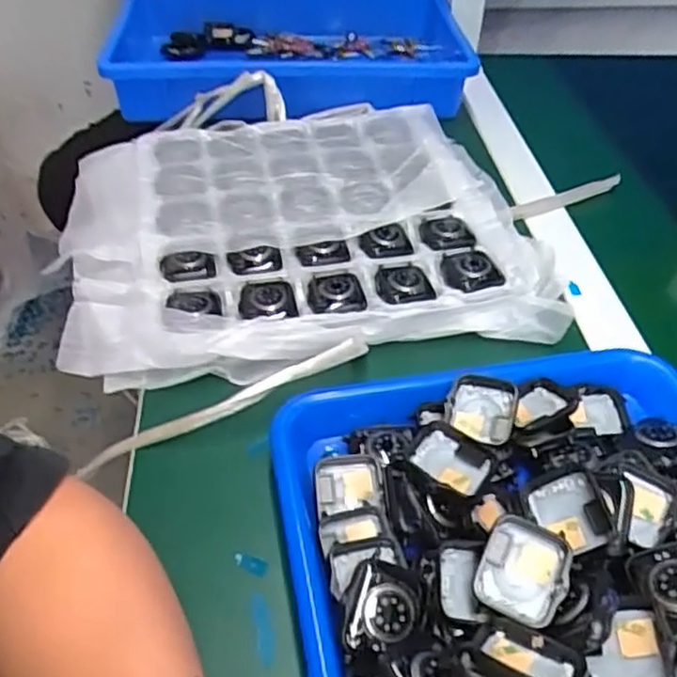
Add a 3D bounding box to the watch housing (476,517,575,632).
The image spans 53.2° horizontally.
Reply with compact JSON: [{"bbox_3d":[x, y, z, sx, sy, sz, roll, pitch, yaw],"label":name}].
[{"bbox_3d":[0.084,0.105,0.307,0.037,0.010,0.042,22,68,12],"label":"watch housing"}]

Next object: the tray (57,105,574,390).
[{"bbox_3d":[-0.036,-0.093,0.558,0.359,0.047,0.341,-10,43,-10],"label":"tray"}]

